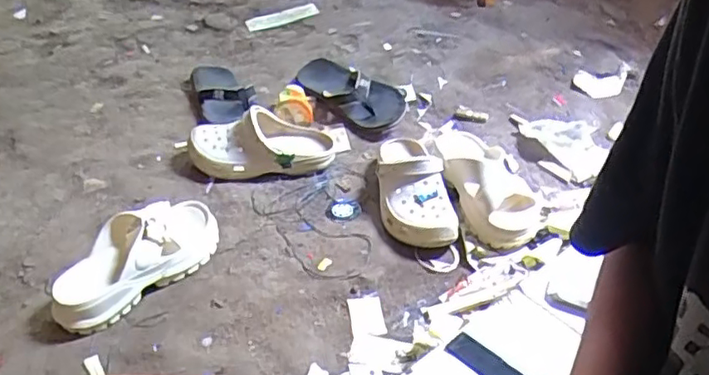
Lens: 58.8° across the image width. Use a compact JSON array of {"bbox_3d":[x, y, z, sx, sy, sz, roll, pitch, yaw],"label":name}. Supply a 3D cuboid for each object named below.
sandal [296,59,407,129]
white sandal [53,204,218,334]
[{"bbox_3d":[-0.010,-0.186,1.189,0.240,0.054,0.126,29,46,29],"label":"sandal"},{"bbox_3d":[-0.292,0.088,0.851,0.247,0.077,0.101,-31,50,-34],"label":"white sandal"}]

